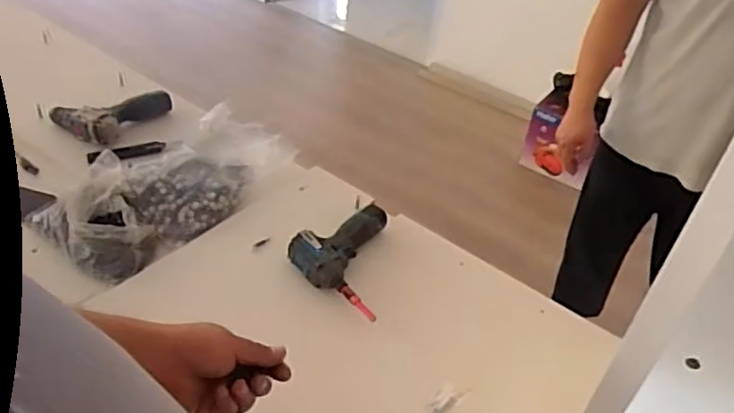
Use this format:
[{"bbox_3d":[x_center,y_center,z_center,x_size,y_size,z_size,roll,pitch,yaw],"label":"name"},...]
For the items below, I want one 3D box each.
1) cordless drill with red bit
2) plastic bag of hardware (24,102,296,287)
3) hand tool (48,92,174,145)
[{"bbox_3d":[-0.055,0.086,1.134,0.161,0.062,0.269,8,40,1],"label":"cordless drill with red bit"},{"bbox_3d":[-0.385,-0.043,1.269,0.269,0.060,0.482,31,45,26],"label":"plastic bag of hardware"},{"bbox_3d":[-0.579,-0.195,1.465,0.265,0.079,0.141,-7,42,-16],"label":"hand tool"}]

